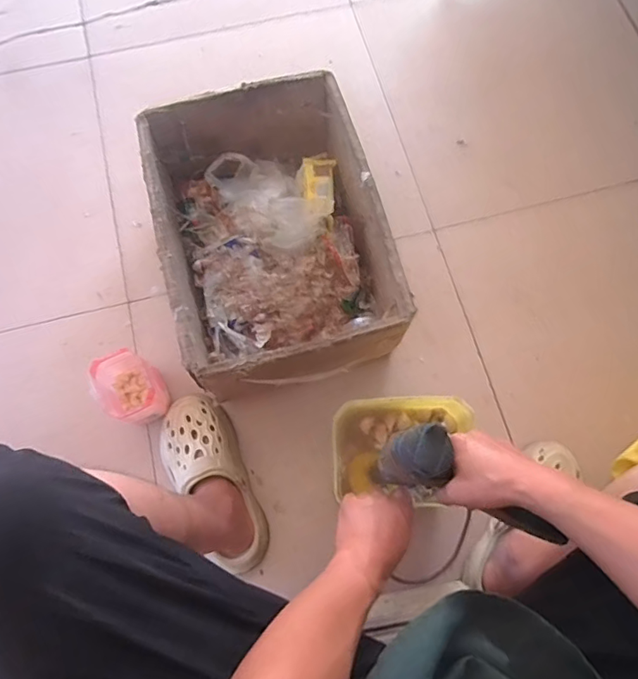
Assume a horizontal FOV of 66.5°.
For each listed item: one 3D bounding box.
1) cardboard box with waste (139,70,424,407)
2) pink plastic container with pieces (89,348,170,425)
[{"bbox_3d":[-0.074,-0.161,0.792,0.319,0.172,0.465,-16,72,-3],"label":"cardboard box with waste"},{"bbox_3d":[-0.306,0.079,0.797,0.085,0.111,0.117,-29,74,-7],"label":"pink plastic container with pieces"}]

